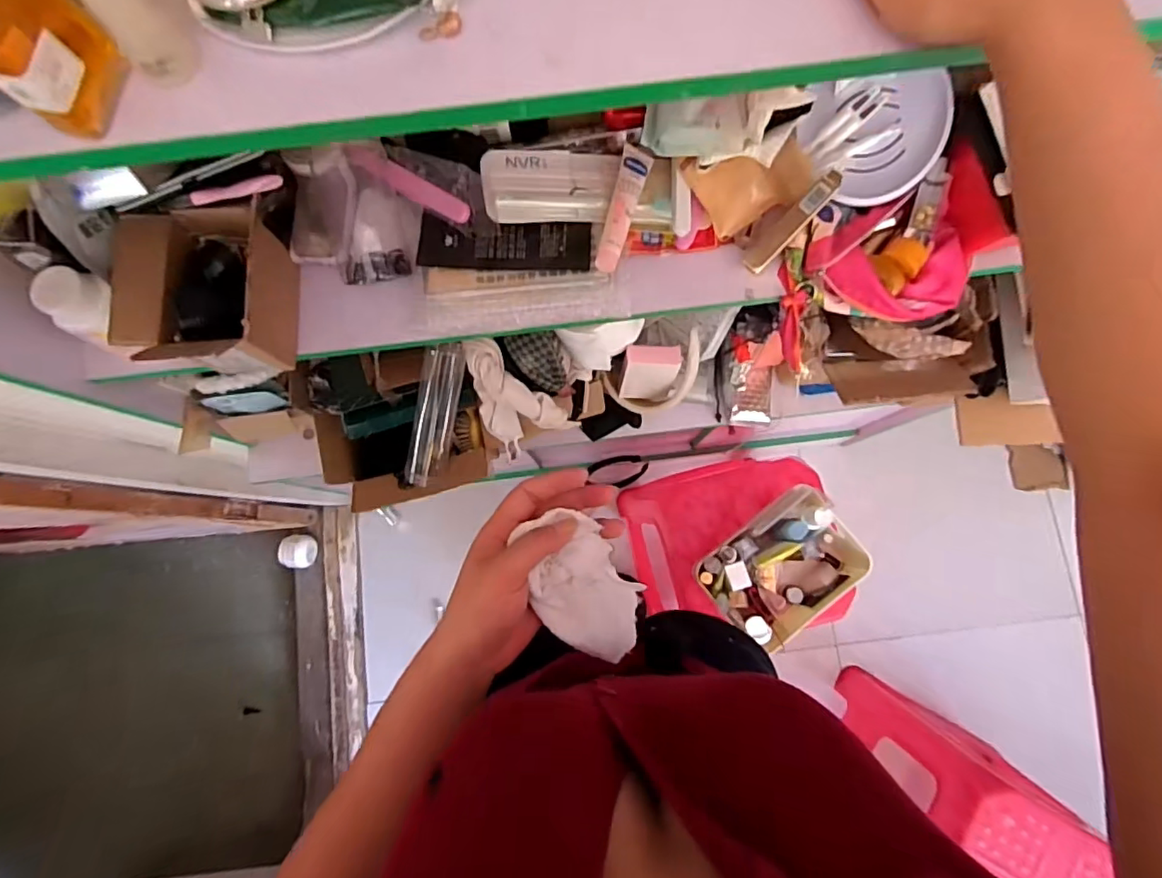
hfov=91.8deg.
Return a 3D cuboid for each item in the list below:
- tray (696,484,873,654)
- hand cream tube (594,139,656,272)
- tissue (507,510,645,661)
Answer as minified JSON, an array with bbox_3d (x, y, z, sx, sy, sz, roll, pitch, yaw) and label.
[{"bbox_3d":[0.316,0.205,0.896,0.236,0.120,0.174,-38,82,-5],"label":"tray"},{"bbox_3d":[0.040,-0.227,0.551,0.028,0.020,0.135,17,81,4],"label":"hand cream tube"},{"bbox_3d":[0.000,0.096,0.367,0.061,0.034,0.103,-42,82,-6],"label":"tissue"}]

